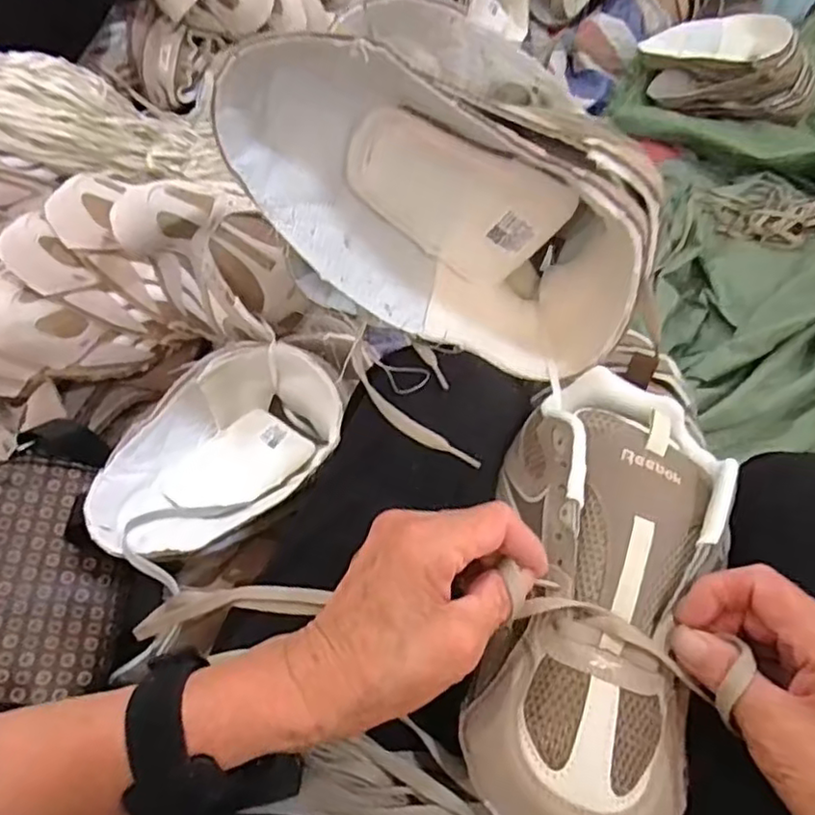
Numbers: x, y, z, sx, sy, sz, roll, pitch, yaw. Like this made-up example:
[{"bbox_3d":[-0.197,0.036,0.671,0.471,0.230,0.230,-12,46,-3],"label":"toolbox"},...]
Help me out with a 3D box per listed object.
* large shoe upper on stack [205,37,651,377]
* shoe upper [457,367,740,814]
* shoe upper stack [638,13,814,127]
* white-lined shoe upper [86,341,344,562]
[{"bbox_3d":[0.023,-0.118,0.356,0.248,0.137,0.092,29,59,-22],"label":"large shoe upper on stack"},{"bbox_3d":[0.096,0.086,0.322,0.102,0.055,0.239,15,63,5],"label":"shoe upper"},{"bbox_3d":[0.579,-0.612,1.134,0.315,0.121,0.160,4,61,-1],"label":"shoe upper stack"},{"bbox_3d":[-0.167,0.044,0.581,0.149,0.082,0.240,29,63,12],"label":"white-lined shoe upper"}]

